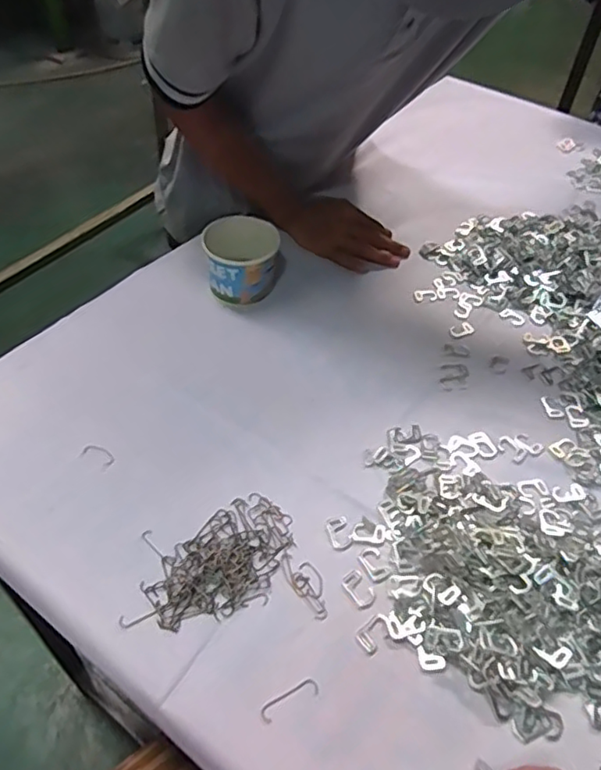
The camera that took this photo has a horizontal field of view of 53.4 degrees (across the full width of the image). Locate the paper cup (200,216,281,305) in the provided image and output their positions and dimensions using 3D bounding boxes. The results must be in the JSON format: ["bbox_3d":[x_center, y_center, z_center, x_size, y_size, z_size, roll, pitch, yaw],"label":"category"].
[{"bbox_3d":[-0.073,-0.148,0.736,0.089,0.083,0.077,-2,49,-5],"label":"paper cup"}]

